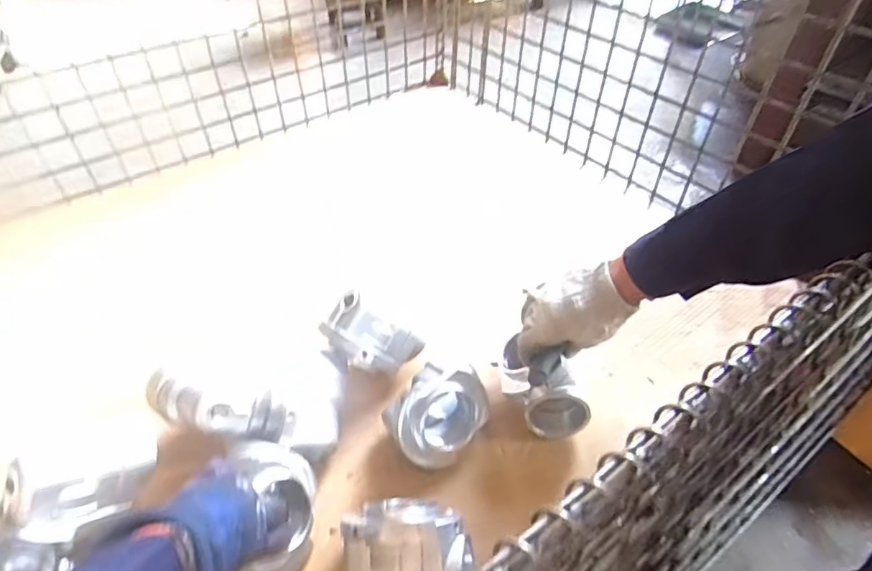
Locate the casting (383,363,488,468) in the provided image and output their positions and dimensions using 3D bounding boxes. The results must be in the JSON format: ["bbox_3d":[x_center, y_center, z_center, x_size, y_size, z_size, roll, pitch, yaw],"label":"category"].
[{"bbox_3d":[-0.002,0.140,0.585,0.091,0.075,0.115,29,52,26],"label":"casting"}]

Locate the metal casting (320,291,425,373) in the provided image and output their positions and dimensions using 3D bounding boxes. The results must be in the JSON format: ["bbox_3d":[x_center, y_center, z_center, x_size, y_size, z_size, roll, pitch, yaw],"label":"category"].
[{"bbox_3d":[-0.077,0.064,0.650,0.072,0.130,0.091,-4,67,54],"label":"metal casting"}]

